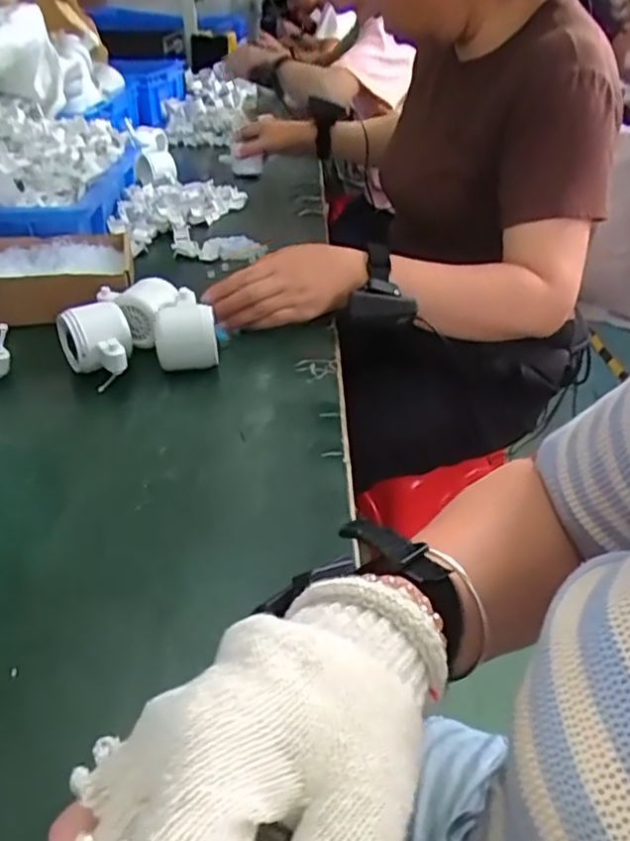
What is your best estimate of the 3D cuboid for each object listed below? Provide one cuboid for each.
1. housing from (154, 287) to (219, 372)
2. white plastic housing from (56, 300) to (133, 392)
[{"bbox_3d":[-0.124,-0.084,0.609,0.053,0.059,0.066,-10,36,-13],"label":"housing"},{"bbox_3d":[-0.197,-0.067,0.589,0.061,0.057,0.074,-13,37,-17],"label":"white plastic housing"}]

